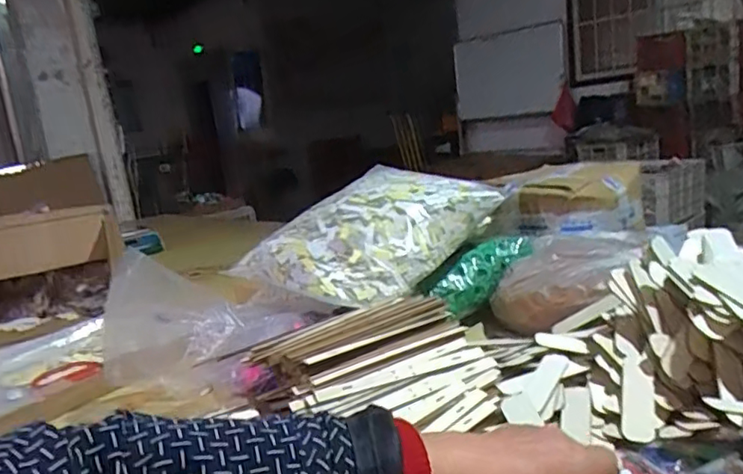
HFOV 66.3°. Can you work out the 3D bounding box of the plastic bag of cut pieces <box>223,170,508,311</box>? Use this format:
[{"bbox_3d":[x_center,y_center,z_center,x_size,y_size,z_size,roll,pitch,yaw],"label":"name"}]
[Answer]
[{"bbox_3d":[0.002,-0.009,0.875,0.259,0.141,0.338,3,16,42],"label":"plastic bag of cut pieces"}]

